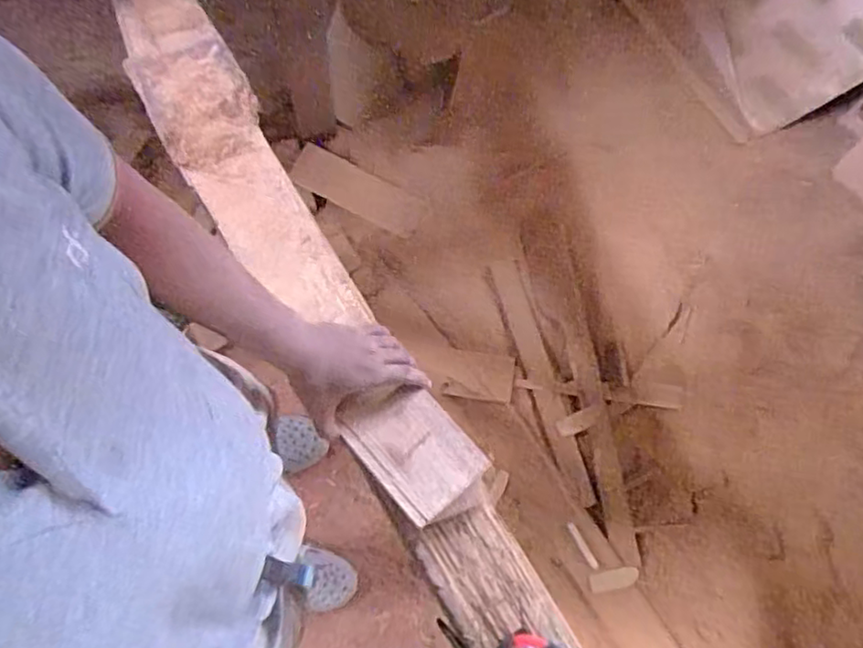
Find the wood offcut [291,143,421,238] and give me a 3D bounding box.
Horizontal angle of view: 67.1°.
[{"bbox_3d":[-0.192,-0.344,1.672,0.336,0.028,0.109,25,76,1],"label":"wood offcut"}]

